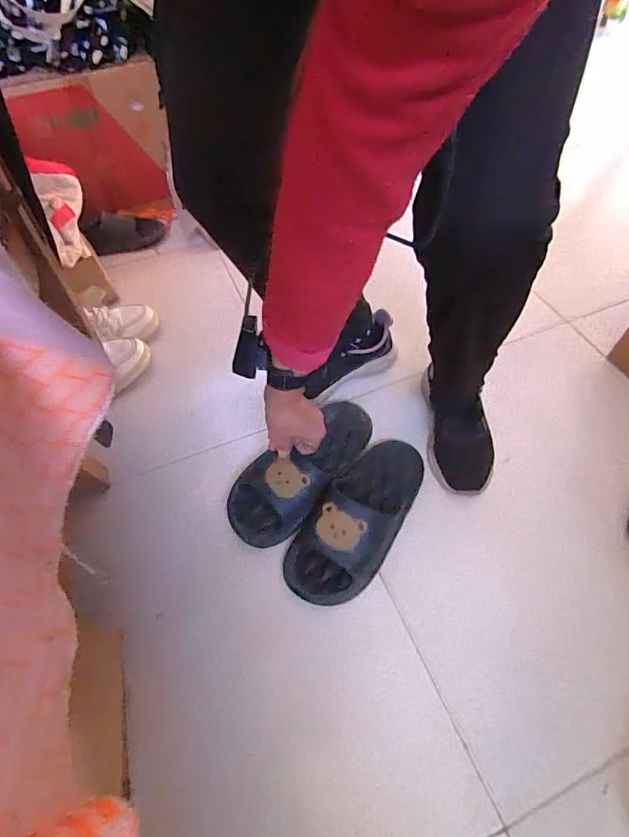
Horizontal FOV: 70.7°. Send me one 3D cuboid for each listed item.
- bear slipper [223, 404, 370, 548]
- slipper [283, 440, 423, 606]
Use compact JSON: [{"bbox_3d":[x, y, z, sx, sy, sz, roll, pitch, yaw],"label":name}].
[{"bbox_3d":[-0.013,0.064,0.690,0.117,0.077,0.283,35,56,24],"label":"bear slipper"},{"bbox_3d":[0.070,0.130,0.655,0.119,0.066,0.286,27,59,19],"label":"slipper"}]

